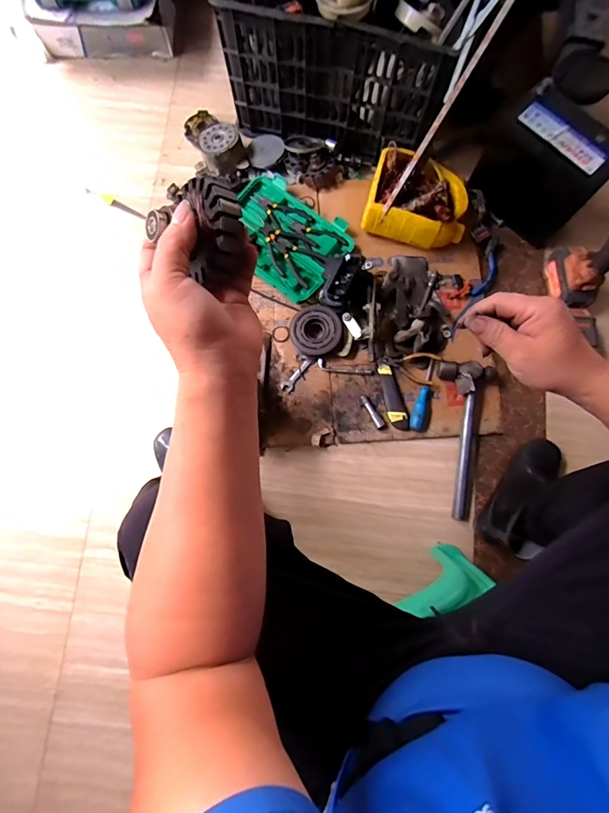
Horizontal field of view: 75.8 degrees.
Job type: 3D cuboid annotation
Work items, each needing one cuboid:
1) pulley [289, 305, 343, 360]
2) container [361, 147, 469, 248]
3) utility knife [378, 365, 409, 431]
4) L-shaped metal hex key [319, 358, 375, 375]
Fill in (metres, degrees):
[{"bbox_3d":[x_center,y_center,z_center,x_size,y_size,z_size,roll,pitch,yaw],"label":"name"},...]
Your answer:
[{"bbox_3d":[0.023,-0.164,0.856,0.105,0.045,0.108,0,80,0],"label":"pulley"},{"bbox_3d":[0.254,-0.458,0.864,0.216,0.111,0.163,15,80,2],"label":"container"},{"bbox_3d":[0.190,-0.019,0.834,0.040,0.016,0.142,-13,80,-3],"label":"utility knife"},{"bbox_3d":[0.090,-0.080,0.864,0.125,0.011,0.025,12,80,2],"label":"L-shaped metal hex key"}]

